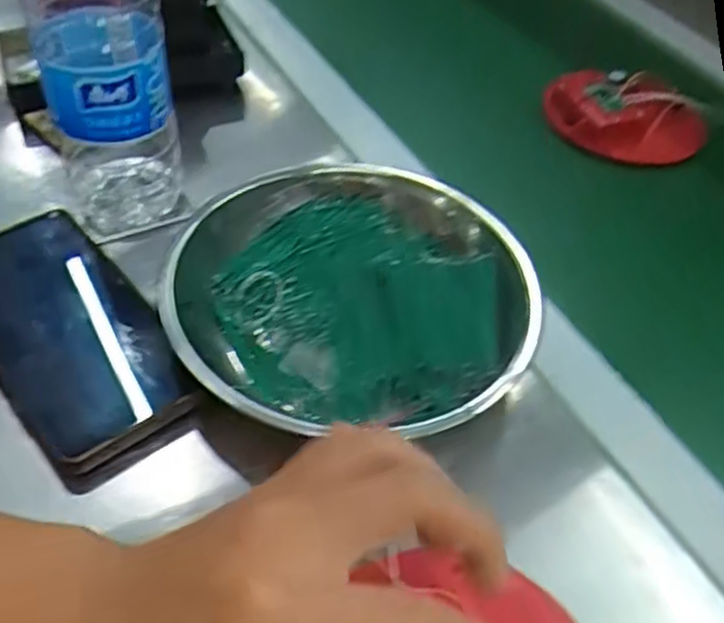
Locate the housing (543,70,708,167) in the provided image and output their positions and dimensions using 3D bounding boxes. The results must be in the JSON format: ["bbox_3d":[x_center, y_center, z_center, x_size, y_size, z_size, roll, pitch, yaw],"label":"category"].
[{"bbox_3d":[0.207,-0.153,0.556,0.116,0.032,0.081,-5,49,-10],"label":"housing"}]

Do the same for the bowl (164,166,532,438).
[{"bbox_3d":[-0.002,-0.016,0.386,0.181,0.051,0.179,3,48,-3],"label":"bowl"}]

